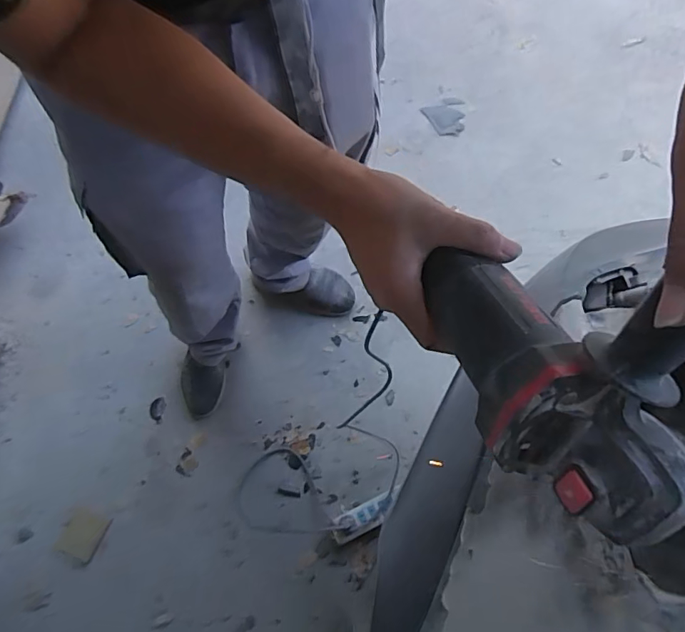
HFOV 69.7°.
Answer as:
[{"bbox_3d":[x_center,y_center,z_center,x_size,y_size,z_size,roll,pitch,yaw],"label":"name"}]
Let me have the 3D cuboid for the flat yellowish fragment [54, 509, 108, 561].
[{"bbox_3d":[-0.584,0.489,1.100,0.078,0.021,0.089,30,55,-17],"label":"flat yellowish fragment"}]

